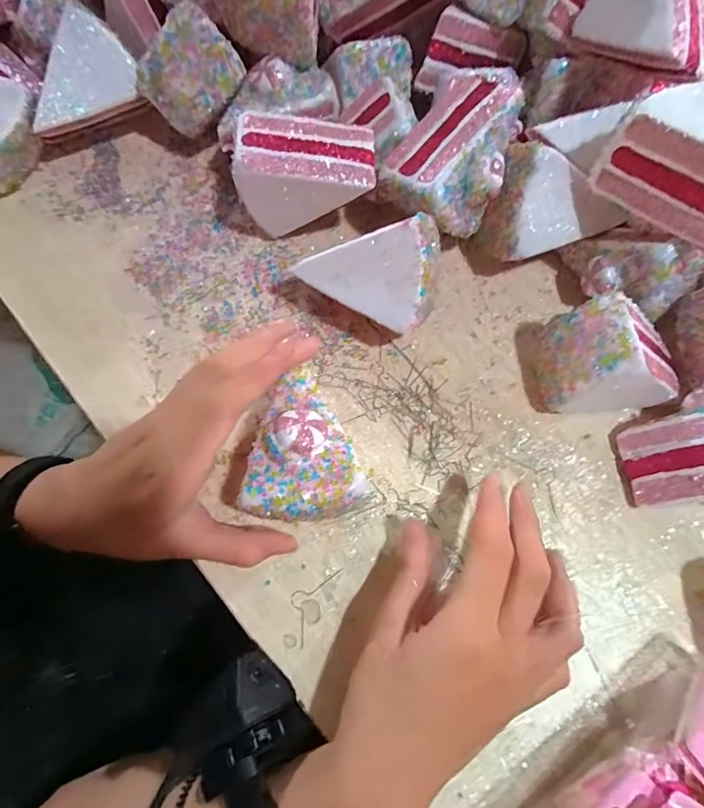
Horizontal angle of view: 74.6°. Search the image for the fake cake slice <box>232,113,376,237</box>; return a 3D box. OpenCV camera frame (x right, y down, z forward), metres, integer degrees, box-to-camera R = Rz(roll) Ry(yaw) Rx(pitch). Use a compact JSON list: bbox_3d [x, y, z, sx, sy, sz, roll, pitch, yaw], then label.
[{"bbox_3d":[-0.030,-0.151,0.311,0.088,0.064,0.053,-3,70,-1],"label":"fake cake slice"}]

